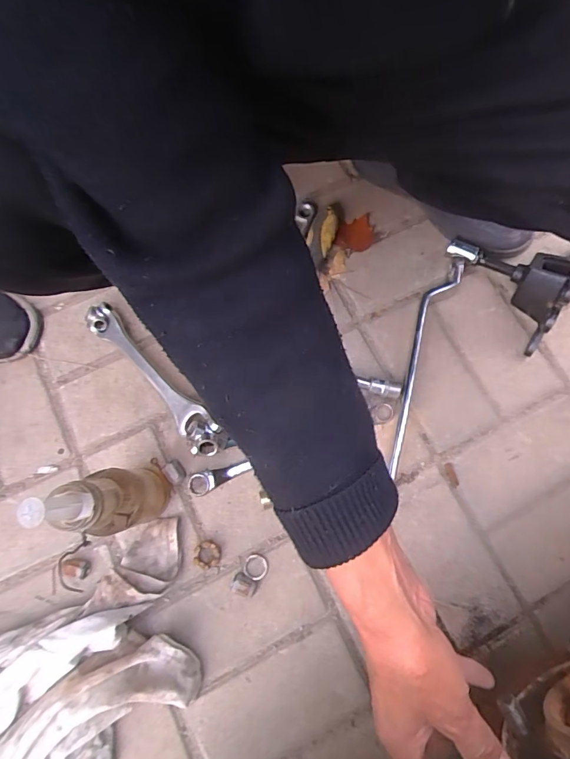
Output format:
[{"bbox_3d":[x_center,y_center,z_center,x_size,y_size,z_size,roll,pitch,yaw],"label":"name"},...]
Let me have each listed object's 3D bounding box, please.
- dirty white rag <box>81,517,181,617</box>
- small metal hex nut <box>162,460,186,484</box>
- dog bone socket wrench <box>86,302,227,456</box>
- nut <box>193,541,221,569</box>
[{"bbox_3d":[-0.168,0.205,0.490,0.097,0.045,0.077,-11,77,-3],"label":"dirty white rag"},{"bbox_3d":[-0.131,0.111,0.526,0.021,0.017,0.027,-38,80,-9],"label":"small metal hex nut"},{"bbox_3d":[-0.161,-0.002,0.542,0.045,0.043,0.243,-40,80,-9],"label":"dog bone socket wrench"},{"bbox_3d":[-0.089,0.203,0.508,0.029,0.016,0.029,-3,77,-1],"label":"nut"}]

